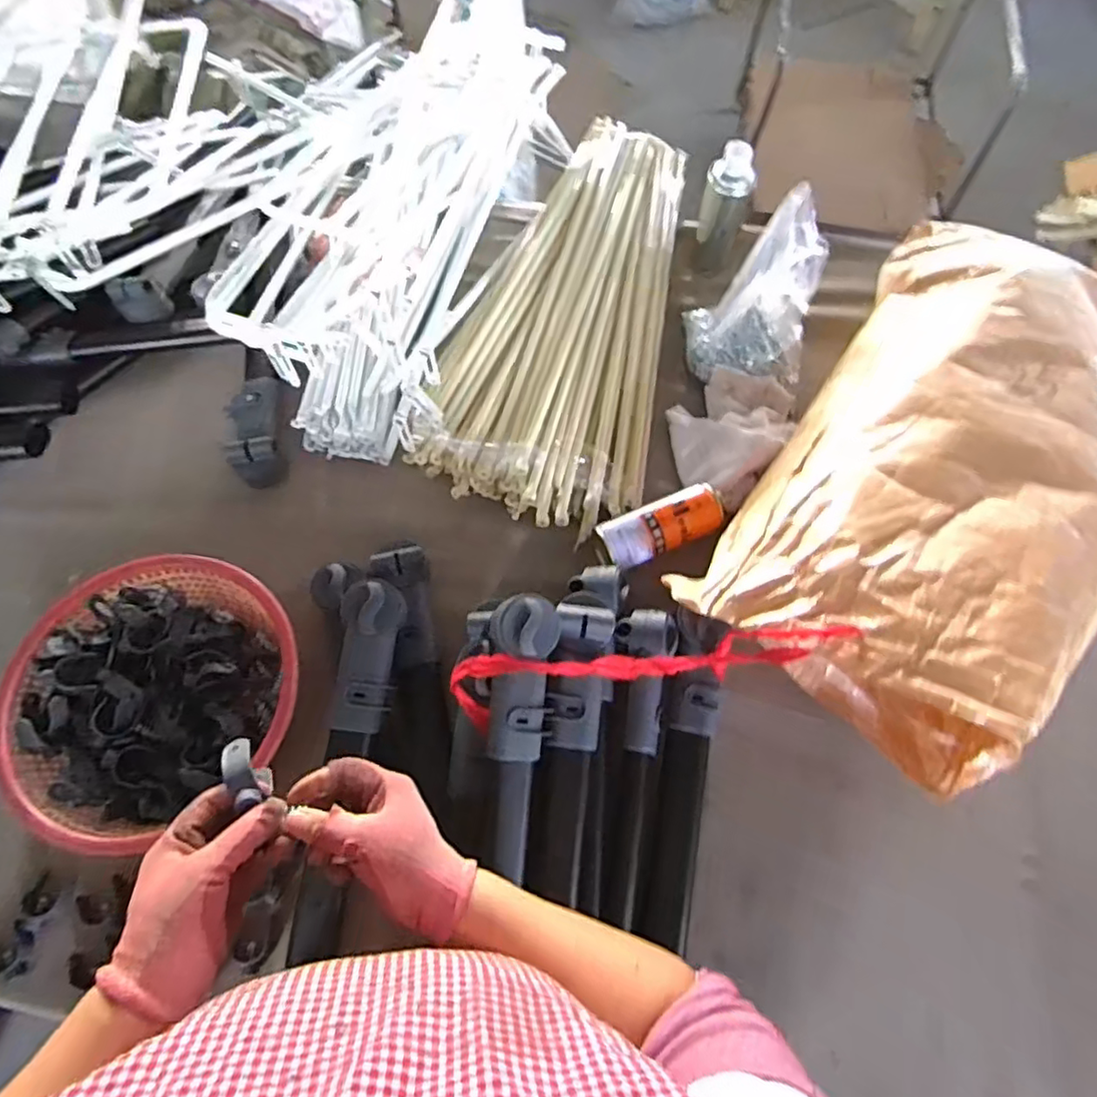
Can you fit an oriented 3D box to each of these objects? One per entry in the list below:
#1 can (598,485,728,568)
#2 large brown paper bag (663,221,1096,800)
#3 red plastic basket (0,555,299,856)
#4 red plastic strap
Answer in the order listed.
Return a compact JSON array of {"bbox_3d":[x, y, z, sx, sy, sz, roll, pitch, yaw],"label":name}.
[{"bbox_3d":[0.146,-0.030,0.804,0.161,0.052,0.069,-21,68,-9],"label":"can"},{"bbox_3d":[0.463,-0.097,0.721,0.370,0.211,0.636,35,71,14],"label":"large brown paper bag"},{"bbox_3d":[-0.429,0.152,0.708,0.286,0.101,0.286,0,66,0],"label":"red plastic basket"},{"bbox_3d":[0.099,0.123,0.647,0.398,0.148,0.081,-6,66,-3],"label":"red plastic strap"}]

